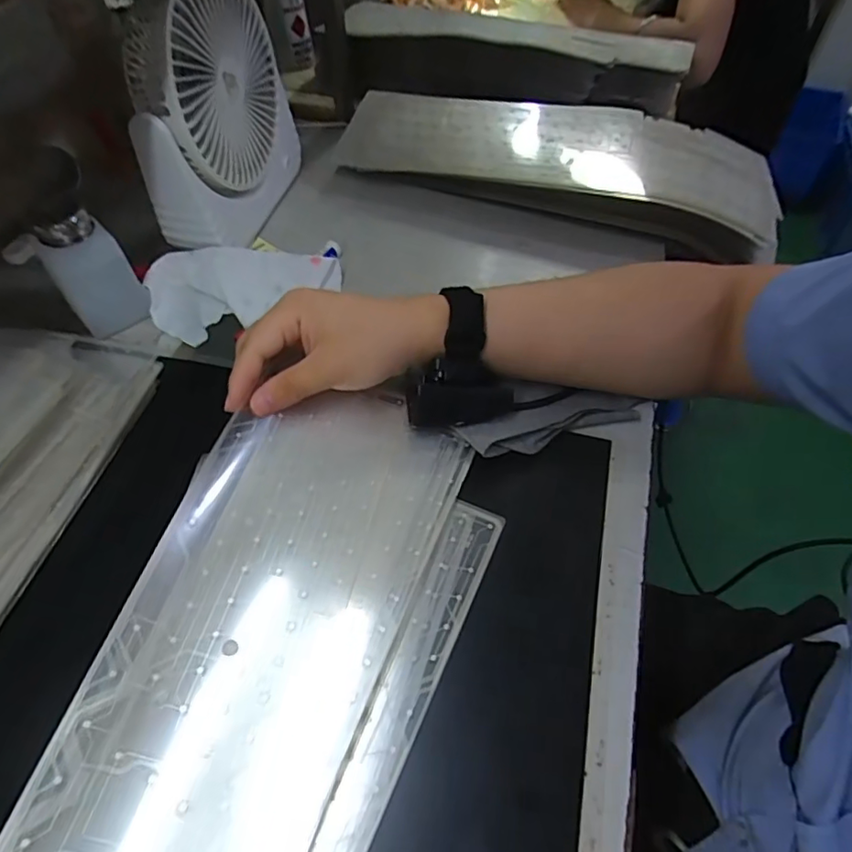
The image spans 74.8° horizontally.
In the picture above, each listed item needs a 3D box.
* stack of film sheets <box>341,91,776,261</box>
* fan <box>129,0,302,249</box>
[{"bbox_3d":[0.135,-0.271,0.578,0.423,0.069,0.157,17,55,13],"label":"stack of film sheets"},{"bbox_3d":[-0.185,-0.279,0.491,0.060,0.181,0.189,10,53,8],"label":"fan"}]

